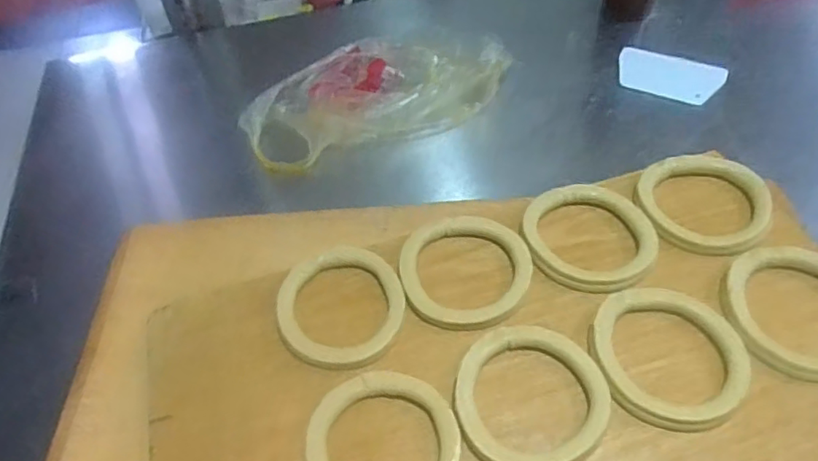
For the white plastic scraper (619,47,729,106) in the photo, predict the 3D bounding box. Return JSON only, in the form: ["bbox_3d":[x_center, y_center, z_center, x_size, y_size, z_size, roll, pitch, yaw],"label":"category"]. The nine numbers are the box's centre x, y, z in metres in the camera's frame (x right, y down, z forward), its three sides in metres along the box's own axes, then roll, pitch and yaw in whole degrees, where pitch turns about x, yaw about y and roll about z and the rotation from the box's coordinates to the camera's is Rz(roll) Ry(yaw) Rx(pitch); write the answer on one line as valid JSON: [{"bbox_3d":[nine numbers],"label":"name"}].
[{"bbox_3d":[0.386,-0.229,0.858,0.149,0.006,0.098,18,56,19],"label":"white plastic scraper"}]

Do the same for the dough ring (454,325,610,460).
[{"bbox_3d":[0.114,0.154,0.538,0.137,0.014,0.142,-2,51,2],"label":"dough ring"}]

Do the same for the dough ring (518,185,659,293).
[{"bbox_3d":[0.201,0.004,0.652,0.138,0.017,0.147,-2,51,2],"label":"dough ring"}]

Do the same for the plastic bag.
[{"bbox_3d":[-0.049,-0.195,0.834,0.375,0.068,0.203,-27,54,-17],"label":"plastic bag"}]

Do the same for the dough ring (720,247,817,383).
[{"bbox_3d":[0.386,0.076,0.572,0.129,0.025,0.144,-11,51,-5],"label":"dough ring"}]

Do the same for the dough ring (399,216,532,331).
[{"bbox_3d":[0.061,0.043,0.633,0.138,0.019,0.138,-2,51,2],"label":"dough ring"}]

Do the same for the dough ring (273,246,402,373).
[{"bbox_3d":[-0.072,0.078,0.603,0.127,0.022,0.134,-2,51,2],"label":"dough ring"}]

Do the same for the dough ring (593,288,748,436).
[{"bbox_3d":[0.251,0.116,0.559,0.140,0.014,0.143,-2,51,2],"label":"dough ring"}]

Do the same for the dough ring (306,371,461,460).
[{"bbox_3d":[-0.025,0.193,0.515,0.134,0.015,0.139,-2,51,2],"label":"dough ring"}]

